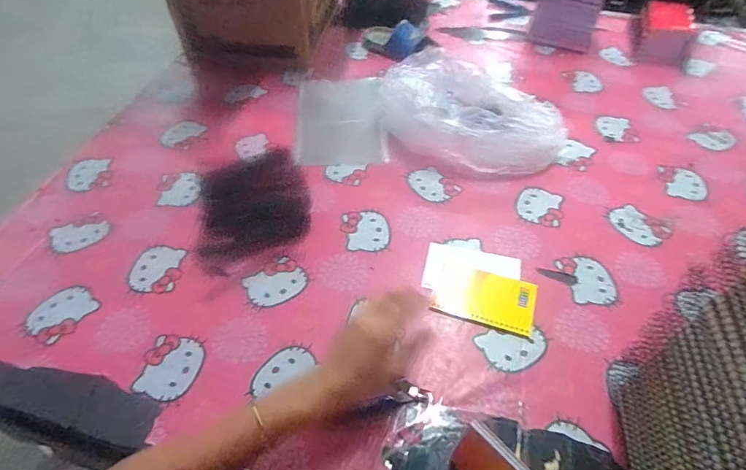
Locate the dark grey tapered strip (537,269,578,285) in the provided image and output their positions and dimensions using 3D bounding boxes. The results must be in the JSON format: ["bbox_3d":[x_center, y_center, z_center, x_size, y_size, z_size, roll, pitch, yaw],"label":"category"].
[{"bbox_3d":[0.257,0.055,0.606,0.052,0.004,0.016,21,53,17],"label":"dark grey tapered strip"}]

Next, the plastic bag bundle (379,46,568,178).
[{"bbox_3d":[0.164,-0.205,0.760,0.306,0.105,0.172,28,56,22],"label":"plastic bag bundle"}]

